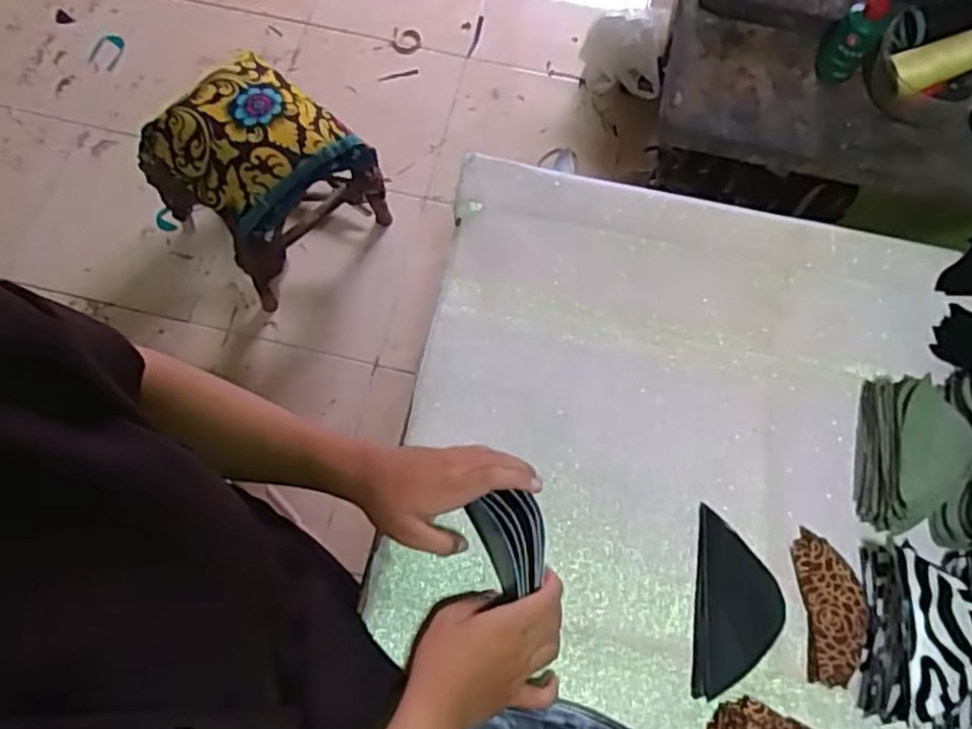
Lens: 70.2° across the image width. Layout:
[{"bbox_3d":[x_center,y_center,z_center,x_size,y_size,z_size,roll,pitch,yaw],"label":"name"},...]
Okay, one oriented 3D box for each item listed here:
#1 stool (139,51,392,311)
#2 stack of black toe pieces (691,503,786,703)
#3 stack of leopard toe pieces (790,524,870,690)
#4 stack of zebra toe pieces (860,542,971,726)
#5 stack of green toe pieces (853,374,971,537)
[{"bbox_3d":[-0.405,-0.342,1.304,0.322,0.359,0.296,-40,77,-14],"label":"stool"},{"bbox_3d":[0.206,0.196,0.561,0.070,0.008,0.141,9,71,4],"label":"stack of black toe pieces"},{"bbox_3d":[0.281,0.196,0.558,0.050,0.012,0.115,1,71,1],"label":"stack of leopard toe pieces"},{"bbox_3d":[0.331,0.203,0.523,0.063,0.059,0.133,7,71,3],"label":"stack of zebra toe pieces"},{"bbox_3d":[0.357,0.074,0.574,0.062,0.061,0.130,13,72,5],"label":"stack of green toe pieces"}]

